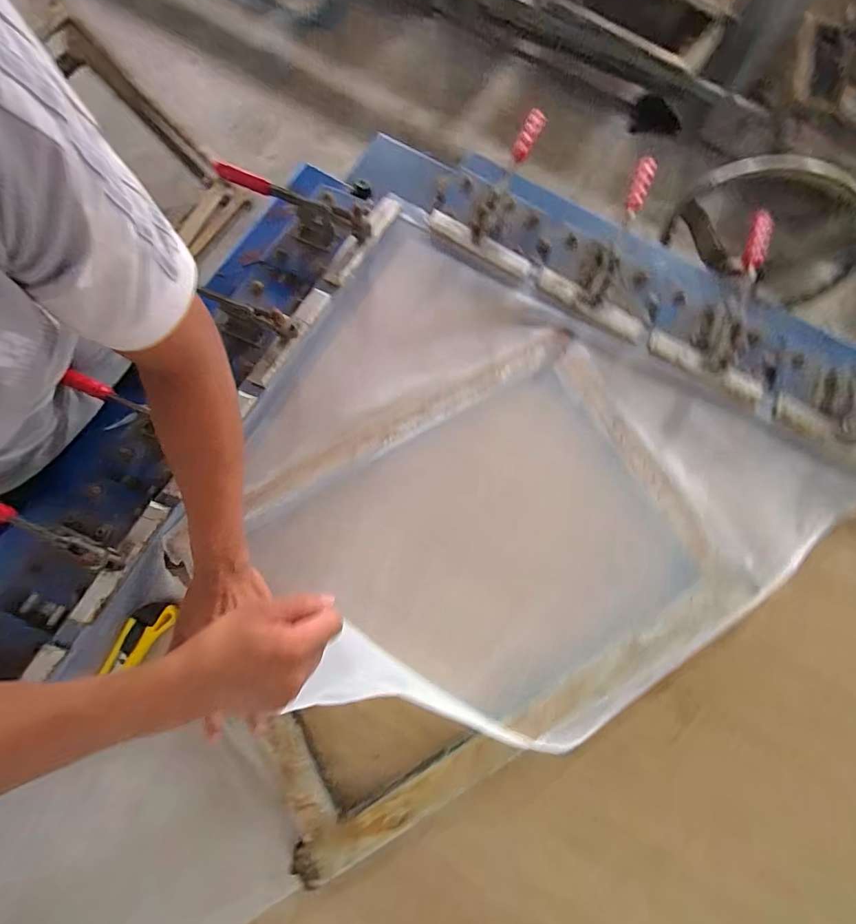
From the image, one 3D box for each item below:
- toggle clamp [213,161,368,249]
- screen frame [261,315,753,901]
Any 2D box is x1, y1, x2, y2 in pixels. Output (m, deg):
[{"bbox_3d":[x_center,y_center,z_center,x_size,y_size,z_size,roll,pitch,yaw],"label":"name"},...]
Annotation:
[{"bbox_3d":[-0.178,-0.330,0.549,0.217,0.067,0.033,23,79,6],"label":"toggle clamp"},{"bbox_3d":[0.035,0.113,0.480,0.547,0.027,0.410,-28,79,-5],"label":"screen frame"}]

